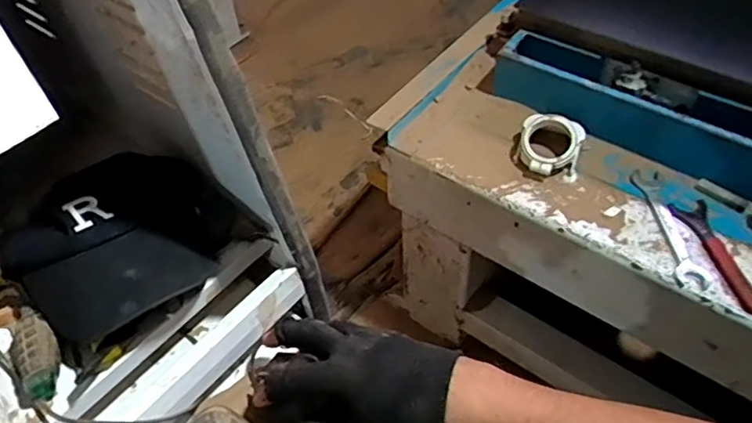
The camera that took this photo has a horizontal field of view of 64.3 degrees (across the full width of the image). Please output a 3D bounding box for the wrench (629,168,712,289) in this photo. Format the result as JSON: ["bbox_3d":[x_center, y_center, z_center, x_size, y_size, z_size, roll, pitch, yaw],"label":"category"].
[{"bbox_3d":[0.544,0.027,1.107,0.053,0.012,0.270,-7,56,-4],"label":"wrench"}]

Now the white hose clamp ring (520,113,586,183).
[{"bbox_3d":[0.352,-0.130,1.197,0.123,0.075,0.119,9,50,11],"label":"white hose clamp ring"}]

